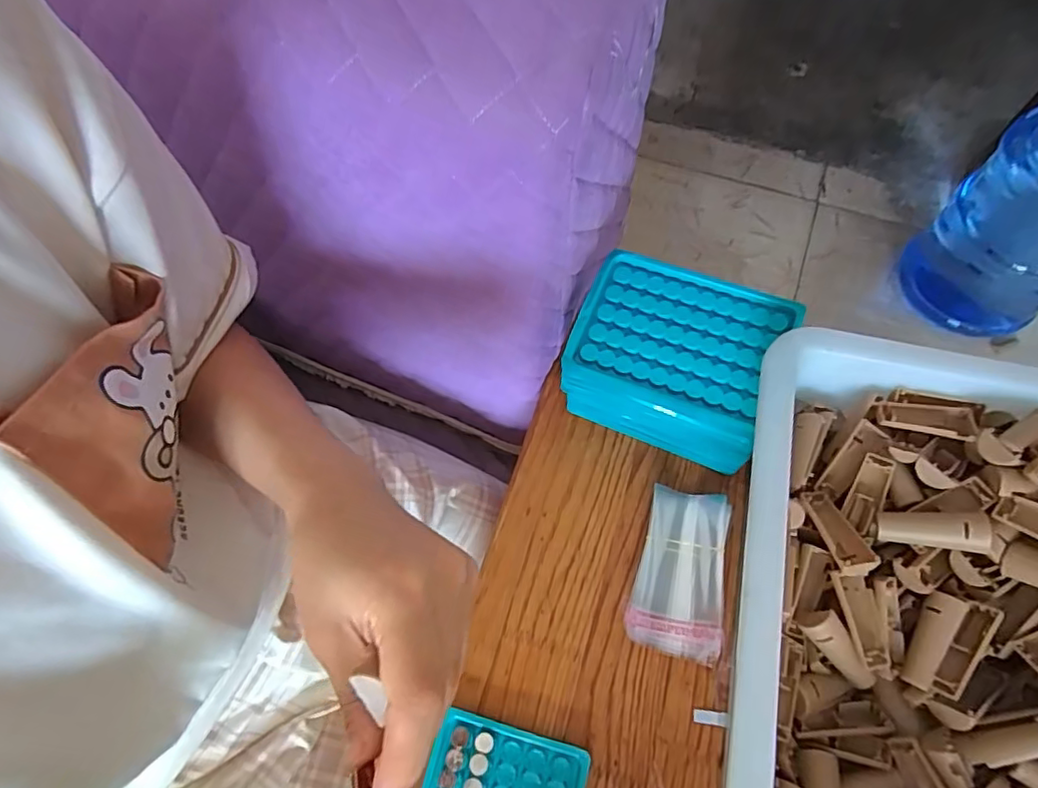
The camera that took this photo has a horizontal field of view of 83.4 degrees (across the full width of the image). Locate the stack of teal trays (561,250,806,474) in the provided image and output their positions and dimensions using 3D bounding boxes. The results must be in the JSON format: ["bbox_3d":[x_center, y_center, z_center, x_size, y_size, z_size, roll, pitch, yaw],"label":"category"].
[{"bbox_3d":[0.105,-0.018,0.414,0.129,0.101,0.093,20,68,10],"label":"stack of teal trays"}]

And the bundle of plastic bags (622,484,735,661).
[{"bbox_3d":[0.111,0.119,0.396,0.059,0.020,0.106,15,68,9],"label":"bundle of plastic bags"}]

